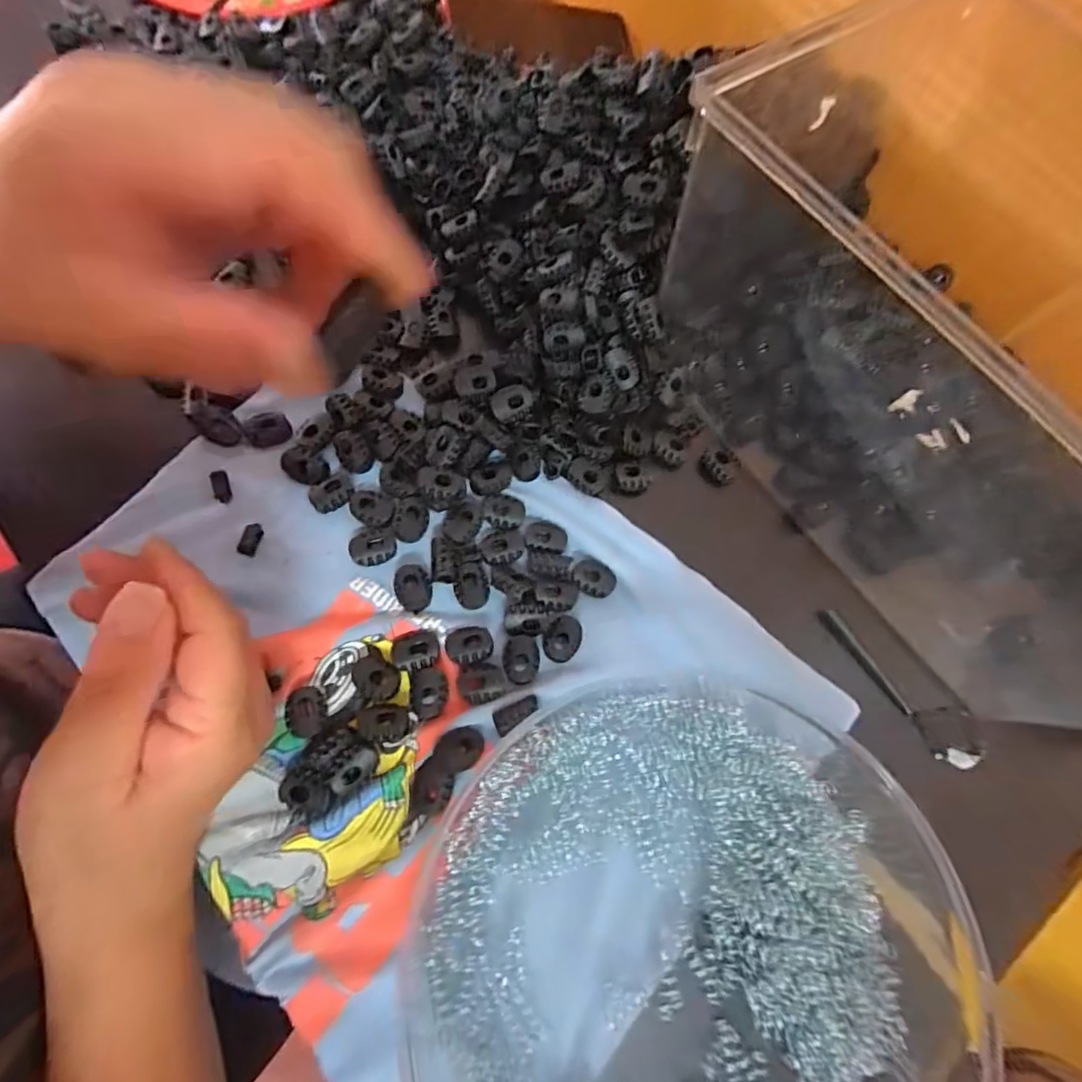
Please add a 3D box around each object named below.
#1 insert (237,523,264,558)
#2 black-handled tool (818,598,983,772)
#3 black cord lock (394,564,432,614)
[{"bbox_3d":[-0.139,-0.001,0.272,0.008,0.005,0.016,17,70,3],"label":"insert"},{"bbox_3d":[0.188,0.071,0.291,0.030,0.007,0.095,-31,75,-13],"label":"black-handled tool"},{"bbox_3d":[-0.062,0.023,0.271,0.017,0.006,0.021,-13,71,-7],"label":"black cord lock"}]

